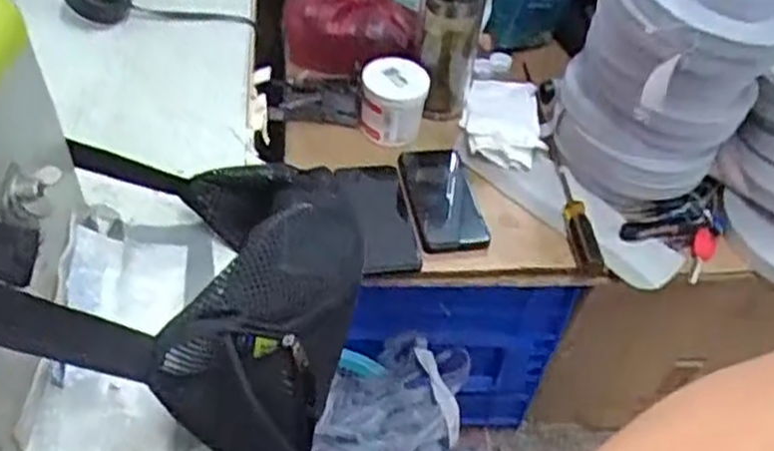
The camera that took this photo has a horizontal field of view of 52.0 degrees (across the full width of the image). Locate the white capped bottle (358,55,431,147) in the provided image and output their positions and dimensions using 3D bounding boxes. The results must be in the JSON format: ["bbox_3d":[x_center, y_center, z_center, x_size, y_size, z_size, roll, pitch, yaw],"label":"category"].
[{"bbox_3d":[0.007,-0.155,1.010,0.082,0.093,0.078,13,49,6],"label":"white capped bottle"}]

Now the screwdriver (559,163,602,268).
[{"bbox_3d":[0.215,-0.016,0.914,0.033,0.020,0.153,-1,49,-6],"label":"screwdriver"}]

